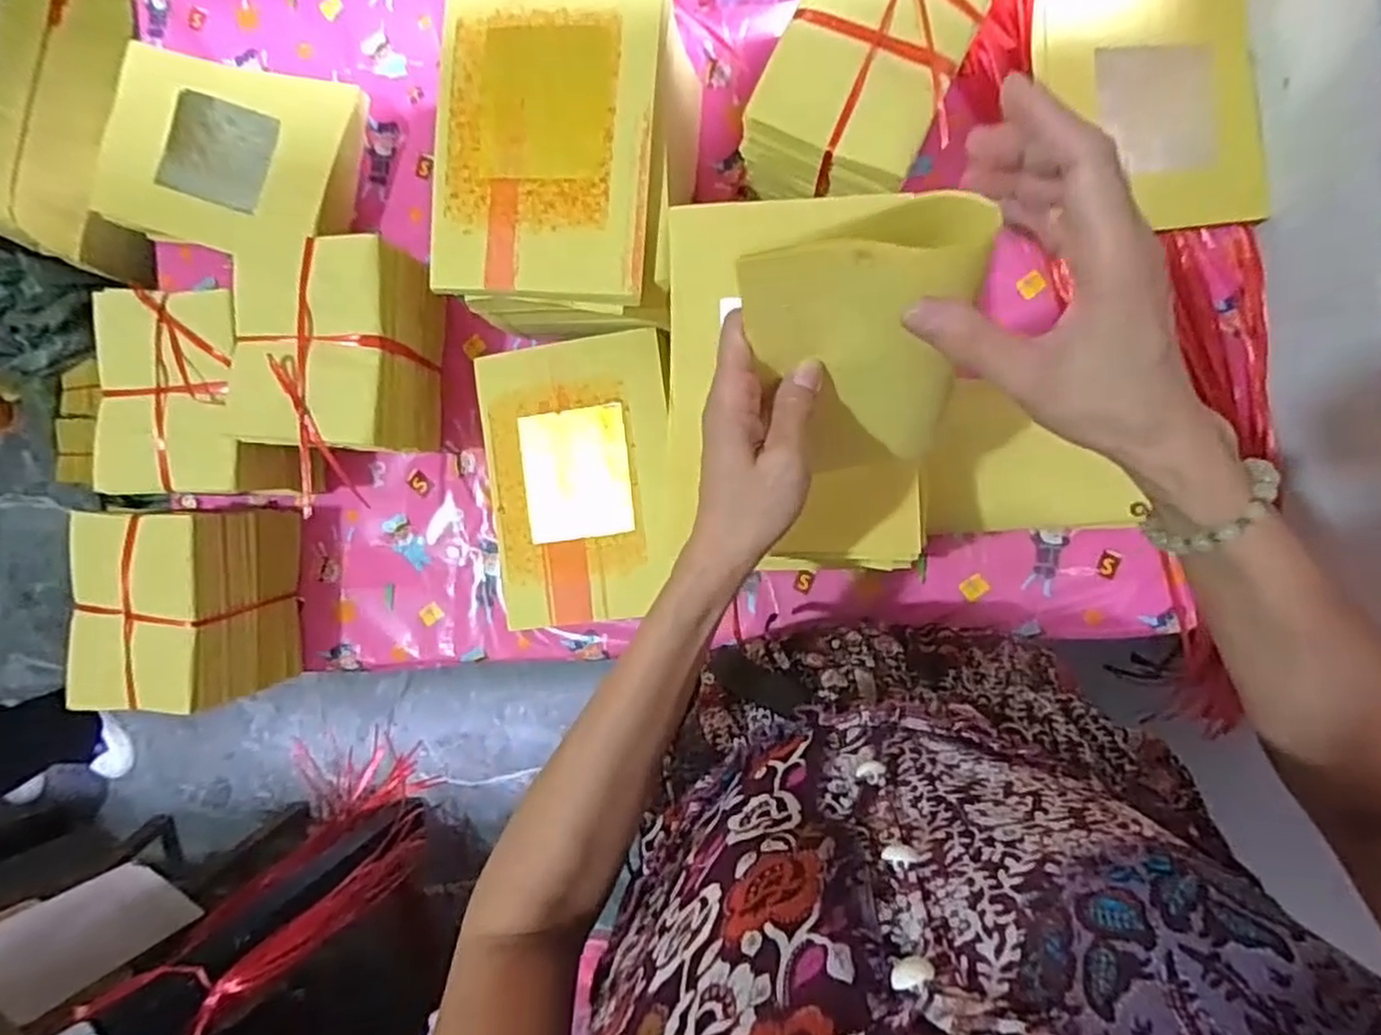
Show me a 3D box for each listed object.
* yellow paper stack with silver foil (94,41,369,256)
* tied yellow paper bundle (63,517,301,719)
[{"bbox_3d":[-0.420,-0.331,0.659,0.221,0.079,0.171,16,94,8],"label":"yellow paper stack with silver foil"},{"bbox_3d":[-0.445,0.076,0.633,0.112,0.128,0.163,2,92,9],"label":"tied yellow paper bundle"}]

